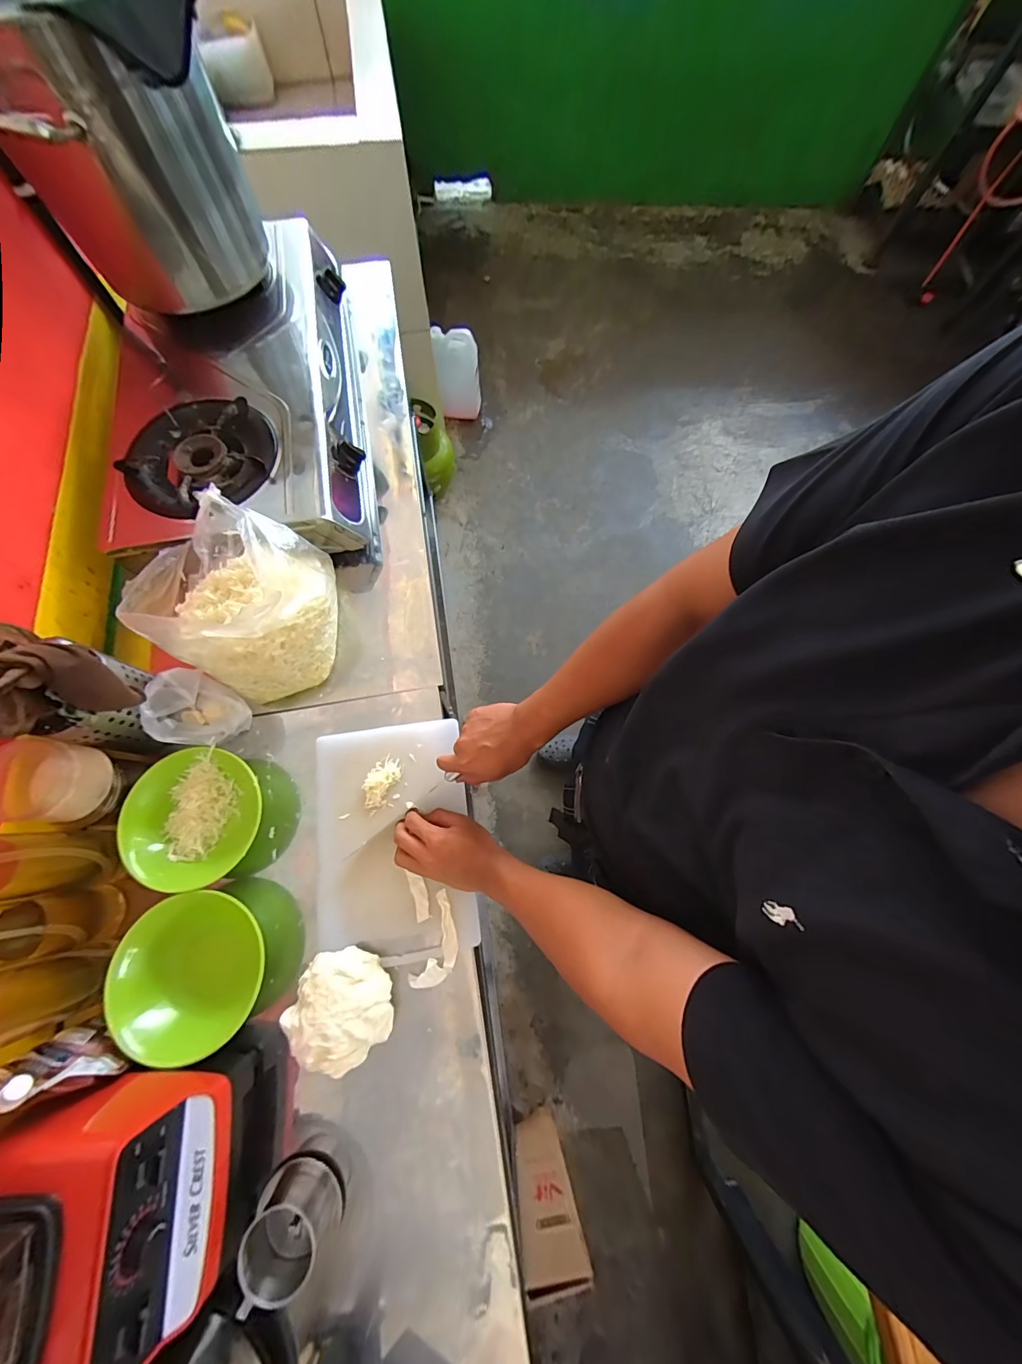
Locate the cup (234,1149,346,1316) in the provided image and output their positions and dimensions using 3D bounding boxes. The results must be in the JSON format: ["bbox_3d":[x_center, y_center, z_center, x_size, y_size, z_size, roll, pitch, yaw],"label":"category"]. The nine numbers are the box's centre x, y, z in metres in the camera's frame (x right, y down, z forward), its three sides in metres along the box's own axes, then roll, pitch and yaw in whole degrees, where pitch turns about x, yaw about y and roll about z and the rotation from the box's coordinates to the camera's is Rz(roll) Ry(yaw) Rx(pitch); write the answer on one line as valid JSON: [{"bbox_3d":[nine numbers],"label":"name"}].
[{"bbox_3d":[-0.233,0.578,0.455,0.083,0.069,0.084,28,74,8],"label":"cup"}]

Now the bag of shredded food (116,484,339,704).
[{"bbox_3d":[-0.358,-0.107,0.587,0.187,0.160,0.216,12,72,3],"label":"bag of shredded food"}]

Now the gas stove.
[{"bbox_3d":[-0.476,-0.493,0.742,0.393,0.124,0.623,-10,73,-4],"label":"gas stove"}]

